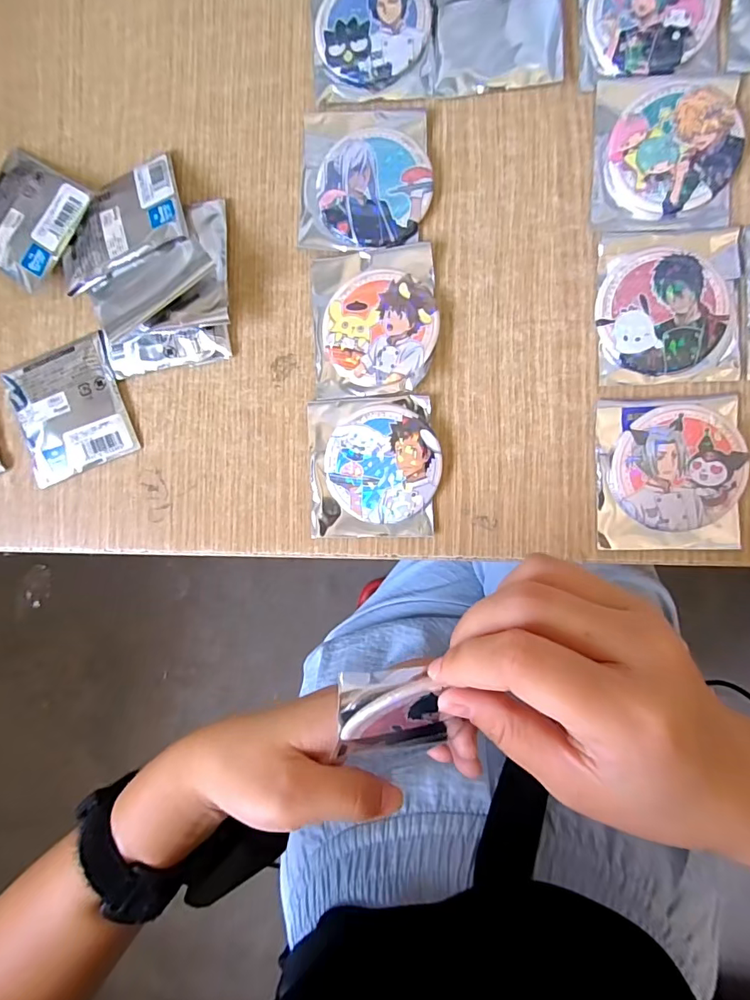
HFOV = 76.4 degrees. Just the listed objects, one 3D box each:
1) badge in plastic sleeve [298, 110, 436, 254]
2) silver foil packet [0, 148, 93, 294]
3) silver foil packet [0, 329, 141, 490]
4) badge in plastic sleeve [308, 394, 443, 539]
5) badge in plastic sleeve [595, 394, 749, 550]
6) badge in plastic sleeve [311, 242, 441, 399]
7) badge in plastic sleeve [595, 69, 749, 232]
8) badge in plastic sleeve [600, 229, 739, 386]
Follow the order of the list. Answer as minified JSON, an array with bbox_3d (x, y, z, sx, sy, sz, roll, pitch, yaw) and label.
[{"bbox_3d":[-0.006,-0.179,0.266,0.073,0.008,0.079,4,89,7],"label":"badge in plastic sleeve"},{"bbox_3d":[-0.208,-0.167,0.285,0.073,0.015,0.067,34,93,6],"label":"silver foil packet"},{"bbox_3d":[-0.183,-0.054,0.285,0.068,0.009,0.073,-19,87,6],"label":"silver foil packet"},{"bbox_3d":[-0.001,-0.018,0.263,0.071,0.009,0.076,-2,89,6],"label":"badge in plastic sleeve"},{"bbox_3d":[0.151,-0.013,0.244,0.068,0.008,0.077,0,89,6],"label":"badge in plastic sleeve"},{"bbox_3d":[-0.001,-0.098,0.264,0.069,0.009,0.079,-3,89,6],"label":"badge in plastic sleeve"},{"bbox_3d":[0.151,-0.180,0.246,0.070,0.007,0.082,1,89,6],"label":"badge in plastic sleeve"},{"bbox_3d":[0.152,-0.100,0.246,0.070,0.008,0.076,-2,89,6],"label":"badge in plastic sleeve"}]

